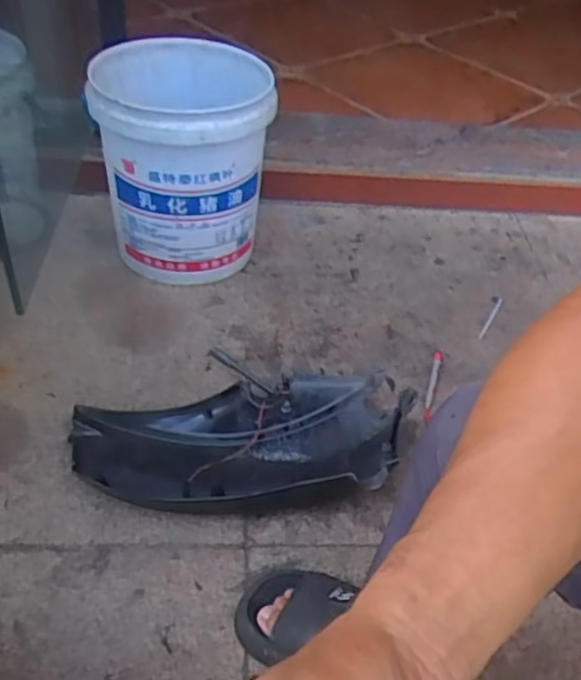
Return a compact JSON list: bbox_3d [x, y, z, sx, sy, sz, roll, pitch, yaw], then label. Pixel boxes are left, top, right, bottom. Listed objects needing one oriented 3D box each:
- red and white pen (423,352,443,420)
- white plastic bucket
[{"bbox_3d":[0.226,0.069,1.042,0.013,0.014,0.156,14,44,9],"label":"red and white pen"},{"bbox_3d":[-0.178,-0.288,1.137,0.269,0.353,0.251,3,44,-3],"label":"white plastic bucket"}]

